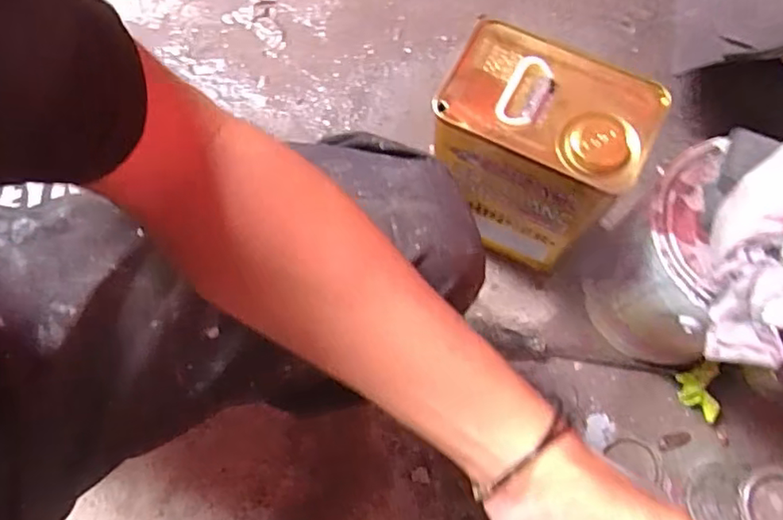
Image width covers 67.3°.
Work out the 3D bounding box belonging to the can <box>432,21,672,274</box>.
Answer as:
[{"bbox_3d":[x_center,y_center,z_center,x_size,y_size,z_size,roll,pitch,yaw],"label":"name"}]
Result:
[{"bbox_3d":[0.126,-0.088,0.564,0.158,0.235,0.097,27,75,9],"label":"can"}]

